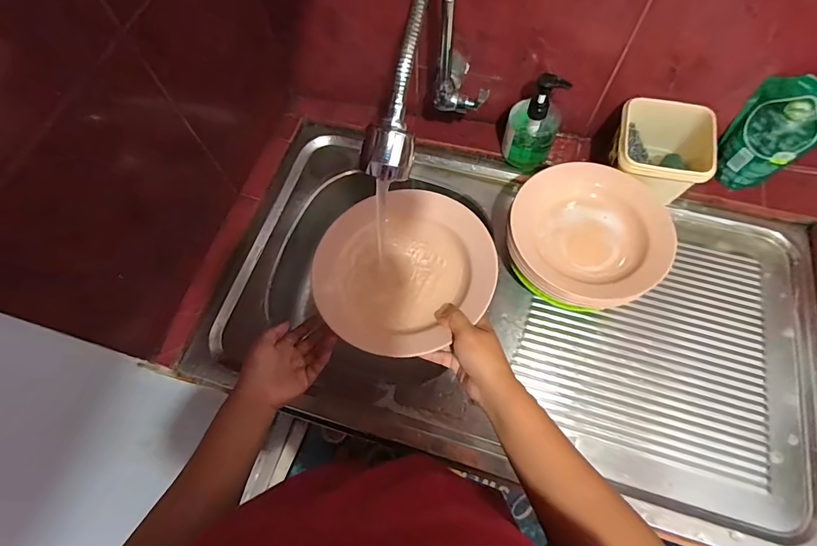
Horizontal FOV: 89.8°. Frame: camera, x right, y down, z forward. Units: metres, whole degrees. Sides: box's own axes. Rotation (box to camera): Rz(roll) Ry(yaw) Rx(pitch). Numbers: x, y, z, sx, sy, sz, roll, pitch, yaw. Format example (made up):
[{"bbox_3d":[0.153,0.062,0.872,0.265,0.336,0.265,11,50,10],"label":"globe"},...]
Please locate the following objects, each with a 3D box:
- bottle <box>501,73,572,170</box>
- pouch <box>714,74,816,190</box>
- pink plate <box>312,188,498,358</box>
[{"bbox_3d":[0.199,-0.236,0.653,0.078,0.167,0.060,12,68,7],"label":"bottle"},{"bbox_3d":[0.515,-0.195,0.590,0.022,0.173,0.102,-40,71,-13],"label":"pouch"},{"bbox_3d":[-0.007,-0.009,0.507,0.209,0.034,0.212,-1,67,2],"label":"pink plate"}]

